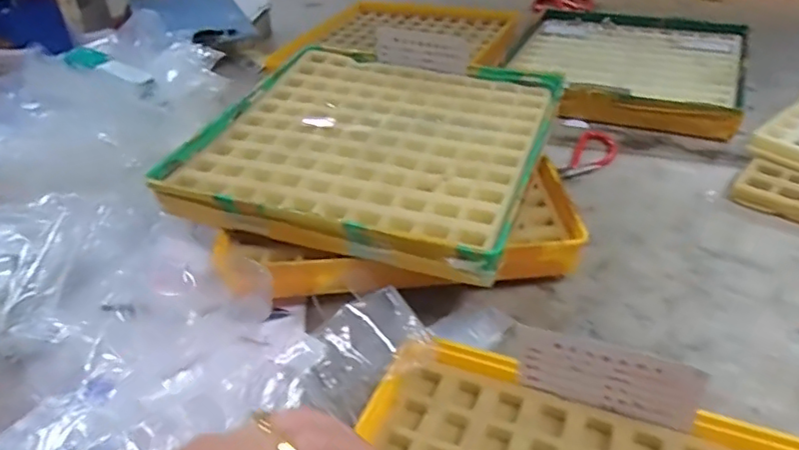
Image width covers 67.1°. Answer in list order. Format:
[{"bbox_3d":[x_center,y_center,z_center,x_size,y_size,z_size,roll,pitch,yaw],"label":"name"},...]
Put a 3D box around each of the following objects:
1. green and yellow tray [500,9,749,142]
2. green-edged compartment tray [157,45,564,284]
[{"bbox_3d":[0.281,-0.203,0.754,0.269,0.037,0.295,9,39,20],"label":"green and yellow tray"},{"bbox_3d":[-0.022,-0.078,0.514,0.270,0.028,0.276,9,39,19],"label":"green-edged compartment tray"}]

